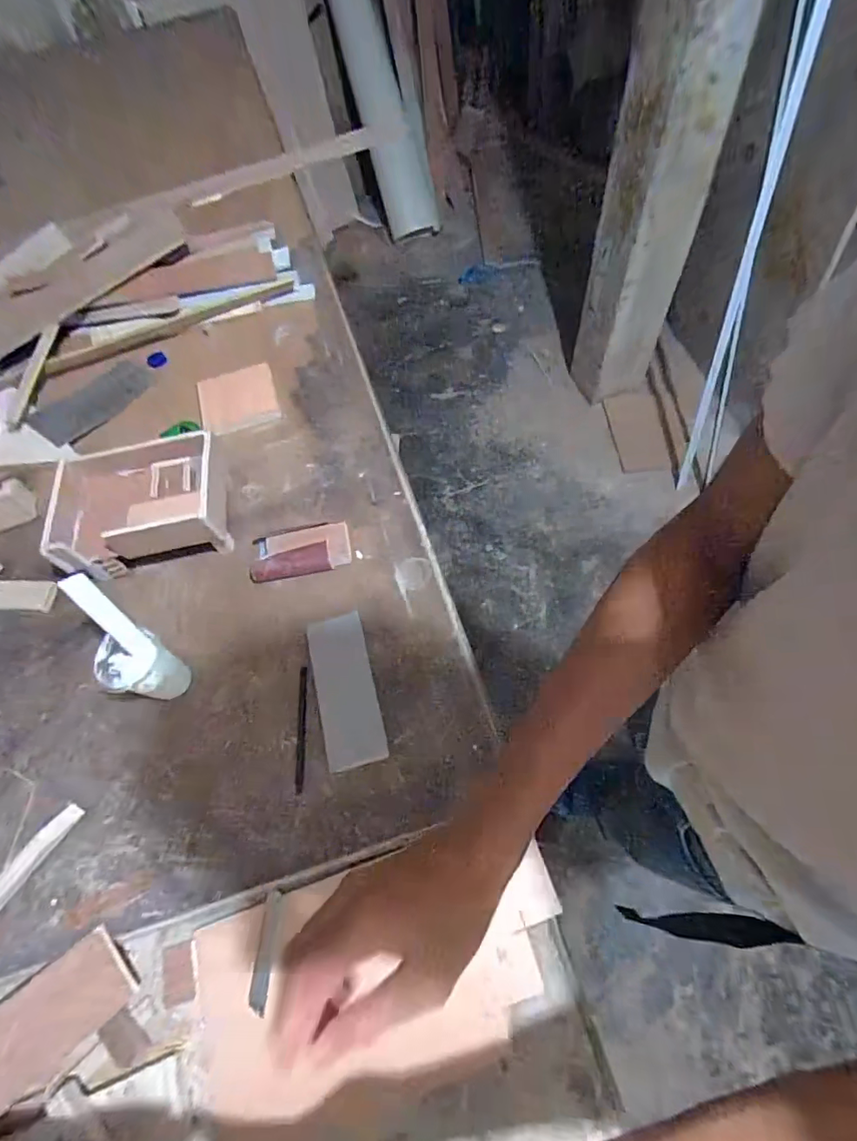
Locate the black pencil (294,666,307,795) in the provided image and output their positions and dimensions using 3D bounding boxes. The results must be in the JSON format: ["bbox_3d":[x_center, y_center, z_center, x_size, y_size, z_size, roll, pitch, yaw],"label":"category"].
[{"bbox_3d":[-0.140,0.172,0.559,0.010,0.011,0.131,-5,62,3],"label":"black pencil"}]

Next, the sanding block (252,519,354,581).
[{"bbox_3d":[-0.165,-0.027,0.656,0.124,0.017,0.067,-12,62,-1],"label":"sanding block"}]

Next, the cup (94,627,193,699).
[{"bbox_3d":[-0.309,0.111,0.565,0.071,0.085,0.066,19,66,15],"label":"cup"}]

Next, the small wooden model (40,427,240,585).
[{"bbox_3d":[-0.374,-0.091,0.669,0.196,0.088,0.155,-12,62,-1],"label":"small wooden model"}]

